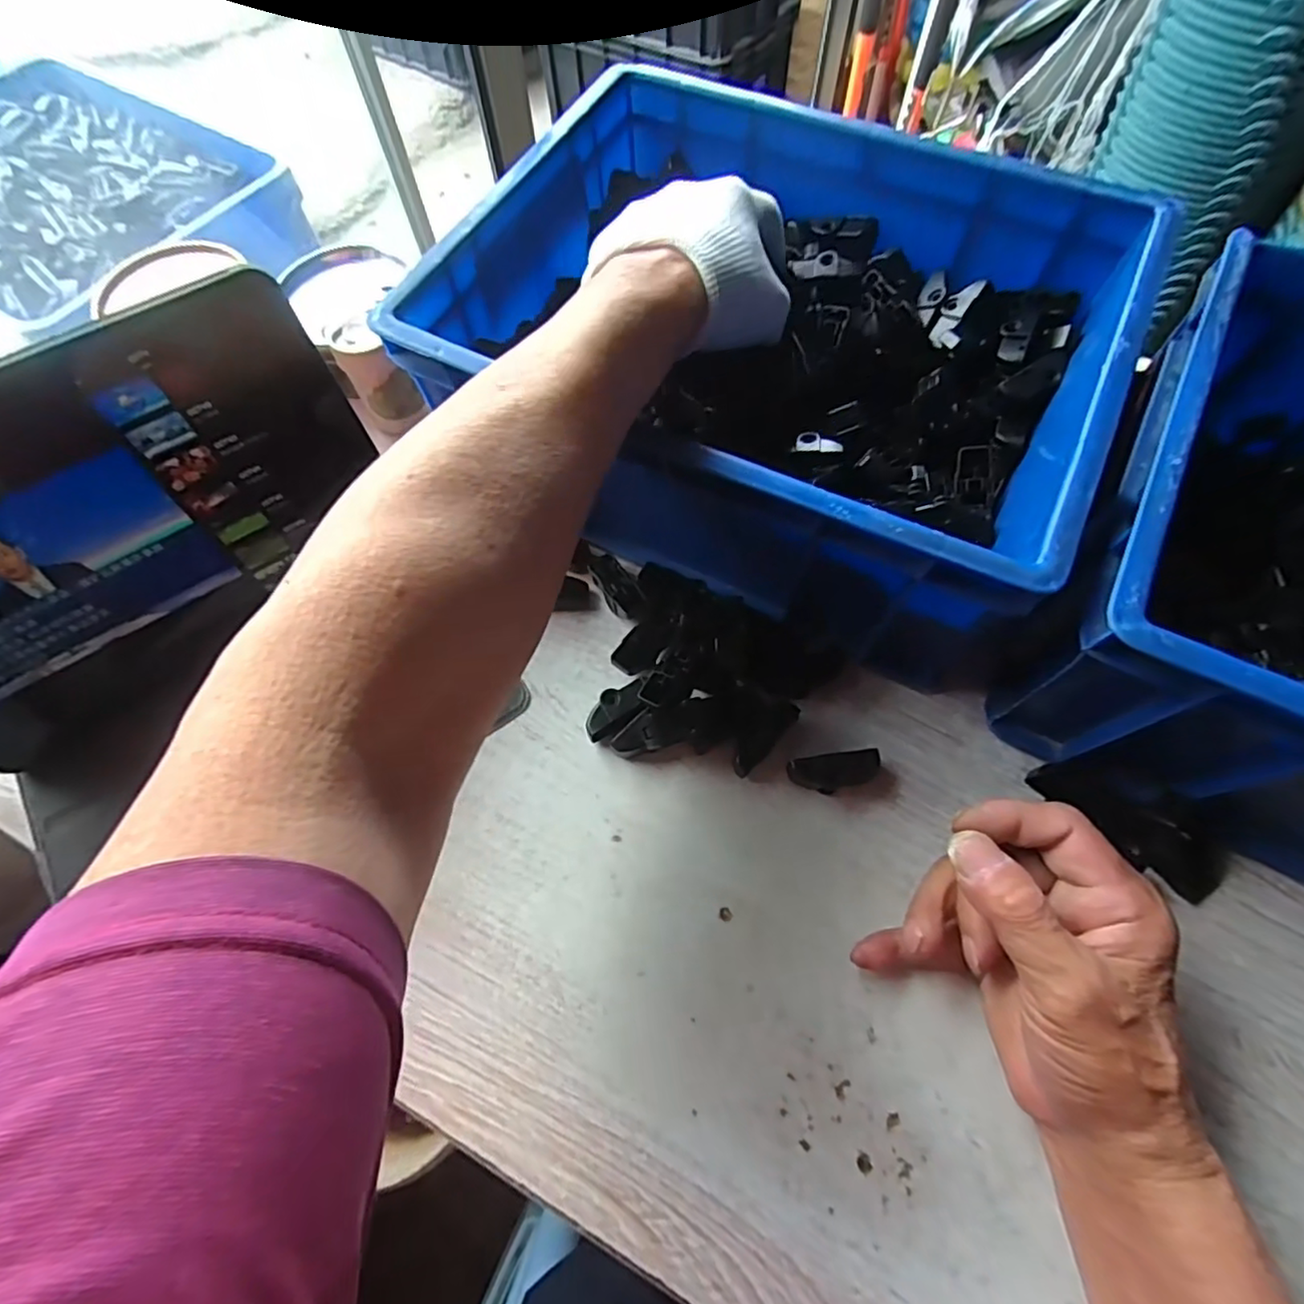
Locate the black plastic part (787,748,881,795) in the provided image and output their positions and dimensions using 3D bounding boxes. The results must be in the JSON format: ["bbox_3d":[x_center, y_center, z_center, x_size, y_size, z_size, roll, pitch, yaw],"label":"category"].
[{"bbox_3d":[0.096,0.064,0.335,0.046,0.016,0.018,-6,66,-2],"label":"black plastic part"}]

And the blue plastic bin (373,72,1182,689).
[{"bbox_3d":[0.071,-0.165,0.376,0.342,0.130,0.255,26,69,12],"label":"blue plastic bin"}]

